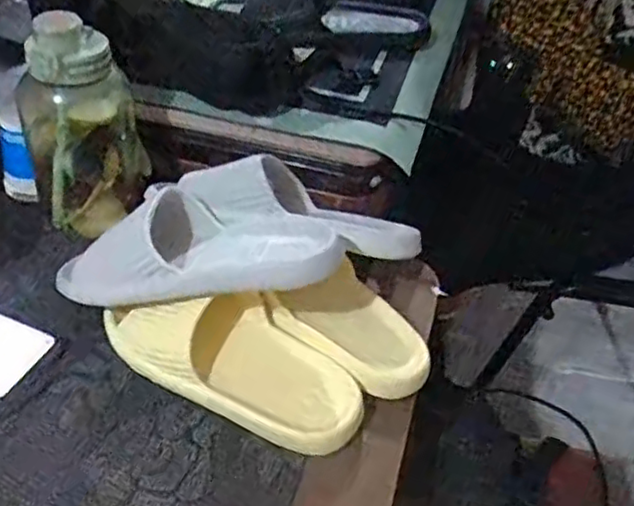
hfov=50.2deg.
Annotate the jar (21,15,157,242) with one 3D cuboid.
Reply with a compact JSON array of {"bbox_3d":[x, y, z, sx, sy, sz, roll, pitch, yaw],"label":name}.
[{"bbox_3d":[-0.226,-0.125,0.663,0.107,0.205,0.107,3,42,-2],"label":"jar"}]

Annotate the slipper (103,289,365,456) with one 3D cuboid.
[{"bbox_3d":[-0.074,0.079,0.574,0.249,0.064,0.098,24,45,20],"label":"slipper"}]

